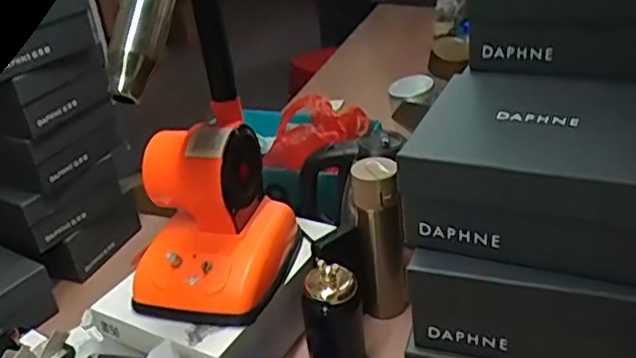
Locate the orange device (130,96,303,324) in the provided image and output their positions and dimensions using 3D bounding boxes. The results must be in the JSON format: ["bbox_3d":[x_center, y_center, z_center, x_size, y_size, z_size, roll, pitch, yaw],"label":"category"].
[{"bbox_3d":[-0.143,0.044,0.820,0.175,0.197,0.197,4,31,17],"label":"orange device"}]

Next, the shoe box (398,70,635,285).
[{"bbox_3d":[0.239,-0.013,0.584,0.299,0.099,0.228,6,32,20],"label":"shoe box"}]

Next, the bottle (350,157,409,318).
[{"bbox_3d":[0.087,0.093,0.883,0.065,0.238,0.060,-7,30,-1],"label":"bottle"}]

